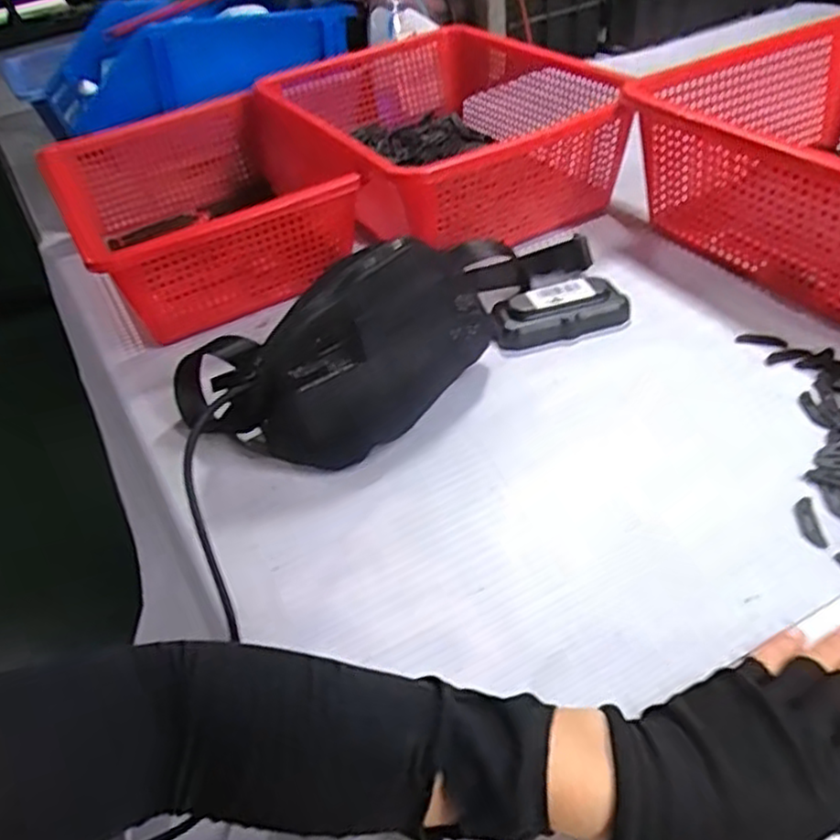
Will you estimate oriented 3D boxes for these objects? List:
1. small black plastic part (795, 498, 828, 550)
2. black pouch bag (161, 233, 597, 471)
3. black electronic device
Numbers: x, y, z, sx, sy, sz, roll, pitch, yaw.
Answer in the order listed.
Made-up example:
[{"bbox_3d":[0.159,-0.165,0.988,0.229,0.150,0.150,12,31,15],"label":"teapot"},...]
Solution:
[{"bbox_3d":[0.222,0.058,0.408,0.011,0.004,0.036,0,42,9],"label":"small black plastic part"},{"bbox_3d":[-0.018,-0.070,0.511,0.291,0.098,0.116,-35,48,-28],"label":"black pouch bag"},{"bbox_3d":[0.110,-0.086,0.567,0.109,0.031,0.041,-12,41,-5],"label":"black electronic device"}]

